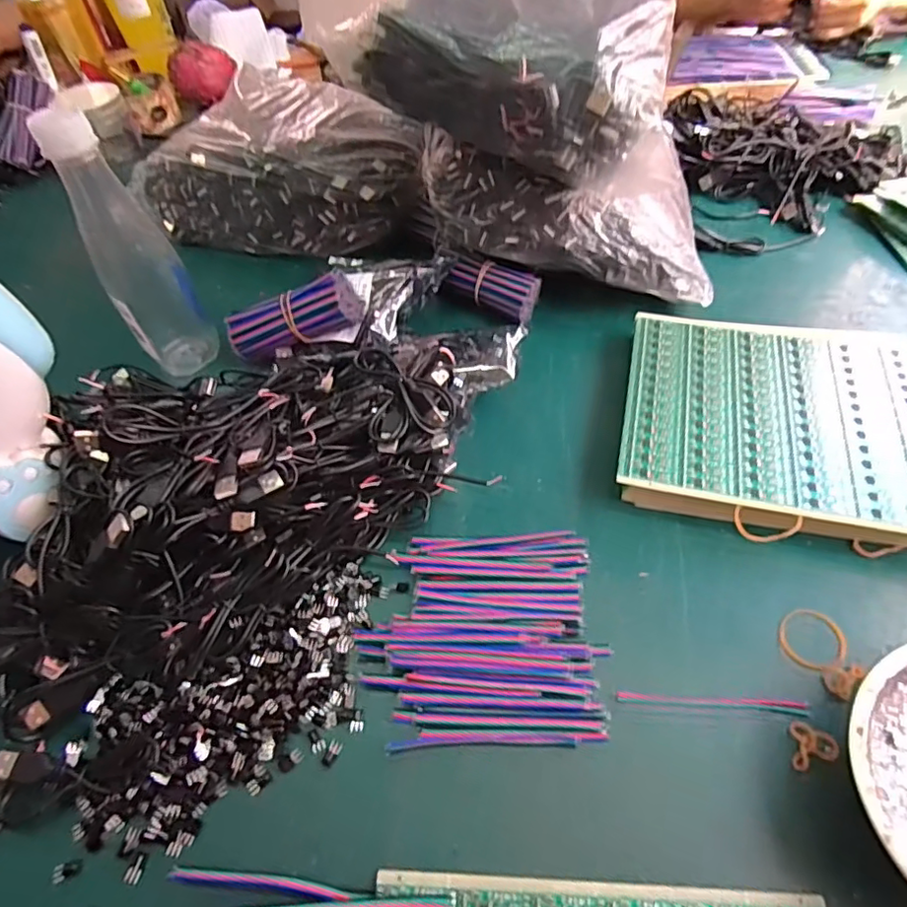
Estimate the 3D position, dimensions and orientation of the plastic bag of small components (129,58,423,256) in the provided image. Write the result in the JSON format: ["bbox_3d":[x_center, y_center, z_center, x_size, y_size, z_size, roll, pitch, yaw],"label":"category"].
[{"bbox_3d":[-0.164,-0.303,0.587,0.272,0.096,0.180,4,53,6],"label":"plastic bag of small components"}]

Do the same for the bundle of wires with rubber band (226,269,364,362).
[{"bbox_3d":[-0.124,-0.110,0.455,0.109,0.040,0.041,-18,53,9],"label":"bundle of wires with rubber band"}]

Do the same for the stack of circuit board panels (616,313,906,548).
[{"bbox_3d":[0.223,-0.022,0.390,0.202,0.031,0.176,11,54,11],"label":"stack of circuit board panels"}]

